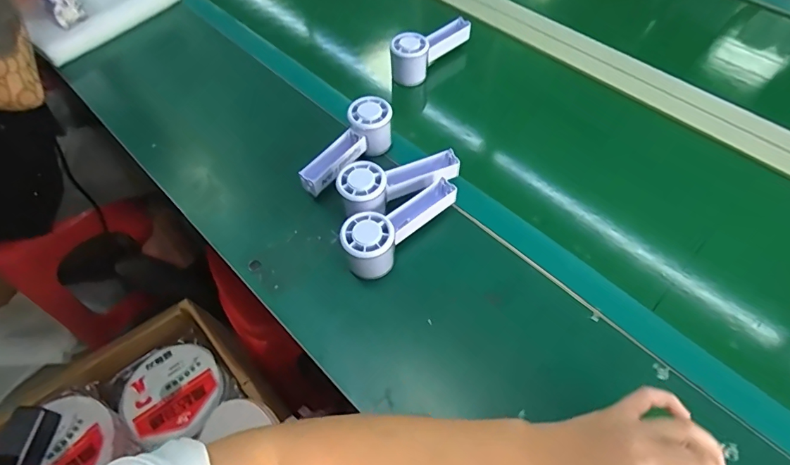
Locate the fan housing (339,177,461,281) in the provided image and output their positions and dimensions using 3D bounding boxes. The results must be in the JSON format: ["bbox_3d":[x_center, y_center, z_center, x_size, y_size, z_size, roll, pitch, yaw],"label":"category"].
[{"bbox_3d":[0.010,-0.007,0.520,0.158,0.060,0.059,-33,61,-18],"label":"fan housing"}]

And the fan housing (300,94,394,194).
[{"bbox_3d":[-0.065,-0.112,0.587,0.053,0.053,0.153,37,65,23],"label":"fan housing"}]

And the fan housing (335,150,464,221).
[{"bbox_3d":[0.005,-0.066,0.554,0.157,0.052,0.062,-25,59,-14],"label":"fan housing"}]

